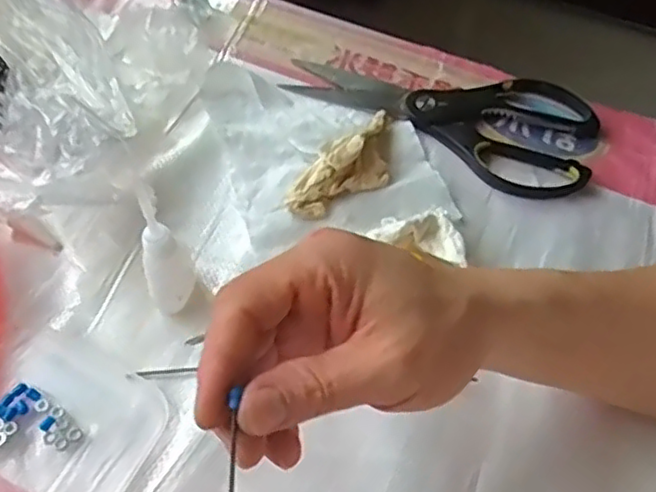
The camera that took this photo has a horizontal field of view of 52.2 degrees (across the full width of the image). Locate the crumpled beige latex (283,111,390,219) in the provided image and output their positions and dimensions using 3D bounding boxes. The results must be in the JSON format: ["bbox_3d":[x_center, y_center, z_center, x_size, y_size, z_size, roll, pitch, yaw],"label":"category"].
[{"bbox_3d":[0.017,-0.052,0.434,0.038,0.026,0.097,38,64,20],"label":"crumpled beige latex"}]

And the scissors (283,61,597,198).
[{"bbox_3d":[0.079,-0.099,0.476,0.214,0.010,0.101,20,59,11],"label":"scissors"}]

